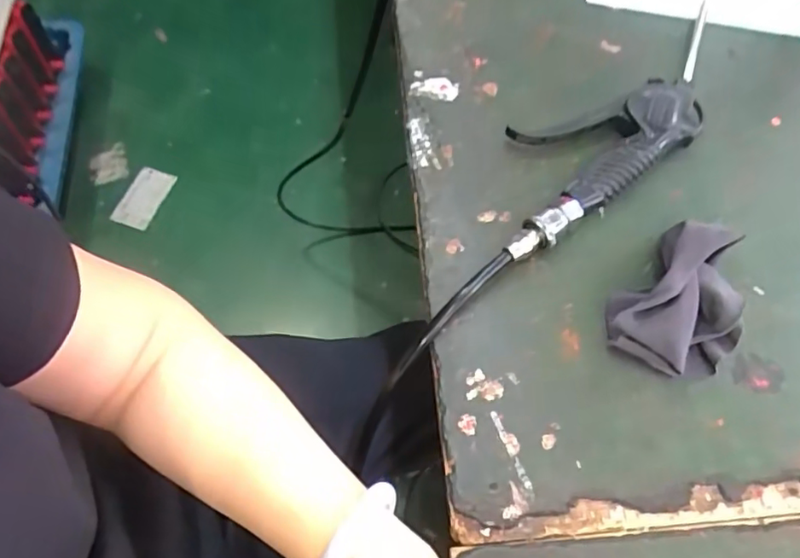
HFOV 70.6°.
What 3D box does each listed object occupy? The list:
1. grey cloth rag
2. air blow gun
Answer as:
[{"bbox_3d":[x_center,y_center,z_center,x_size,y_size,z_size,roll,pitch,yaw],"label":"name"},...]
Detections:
[{"bbox_3d":[0.172,0.012,0.332,0.066,0.036,0.096,35,71,16],"label":"grey cloth rag"},{"bbox_3d":[0.153,-0.105,0.402,0.253,0.035,0.080,-35,69,-13],"label":"air blow gun"}]

